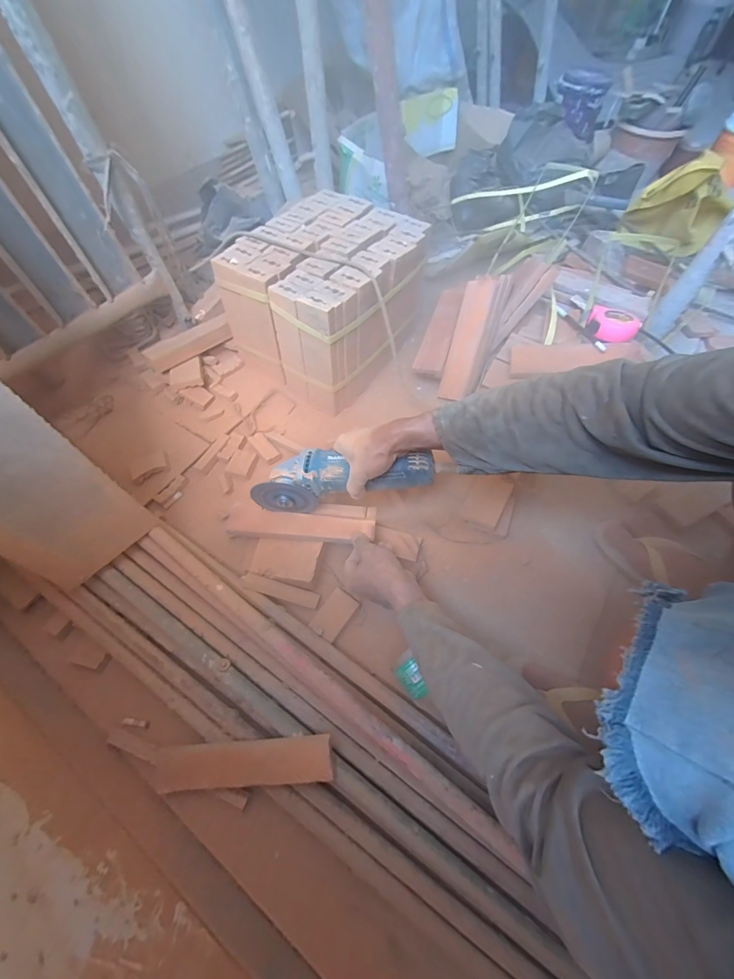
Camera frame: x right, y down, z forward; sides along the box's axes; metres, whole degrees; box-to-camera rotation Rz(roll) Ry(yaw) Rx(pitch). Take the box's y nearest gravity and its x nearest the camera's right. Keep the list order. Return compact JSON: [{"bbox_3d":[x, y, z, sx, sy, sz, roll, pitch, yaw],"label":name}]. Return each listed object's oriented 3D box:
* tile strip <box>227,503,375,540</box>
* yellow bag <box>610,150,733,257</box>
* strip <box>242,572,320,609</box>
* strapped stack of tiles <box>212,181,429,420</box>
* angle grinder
[{"bbox_3d":[-0.105,0.053,0.573,0.227,0.014,0.048,4,60,1],"label":"tile strip"},{"bbox_3d":[0.744,-0.670,0.857,0.211,0.199,0.159,31,64,16],"label":"yellow bag"},{"bbox_3d":[-0.131,0.156,0.557,0.115,0.006,0.024,21,60,-12],"label":"strip"},{"bbox_3d":[-0.070,-0.401,0.760,0.303,0.216,0.347,33,65,17],"label":"strapped stack of tiles"},{"bbox_3d":[-0.035,-0.019,0.540,0.265,0.077,0.071,-5,60,10],"label":"angle grinder"}]

